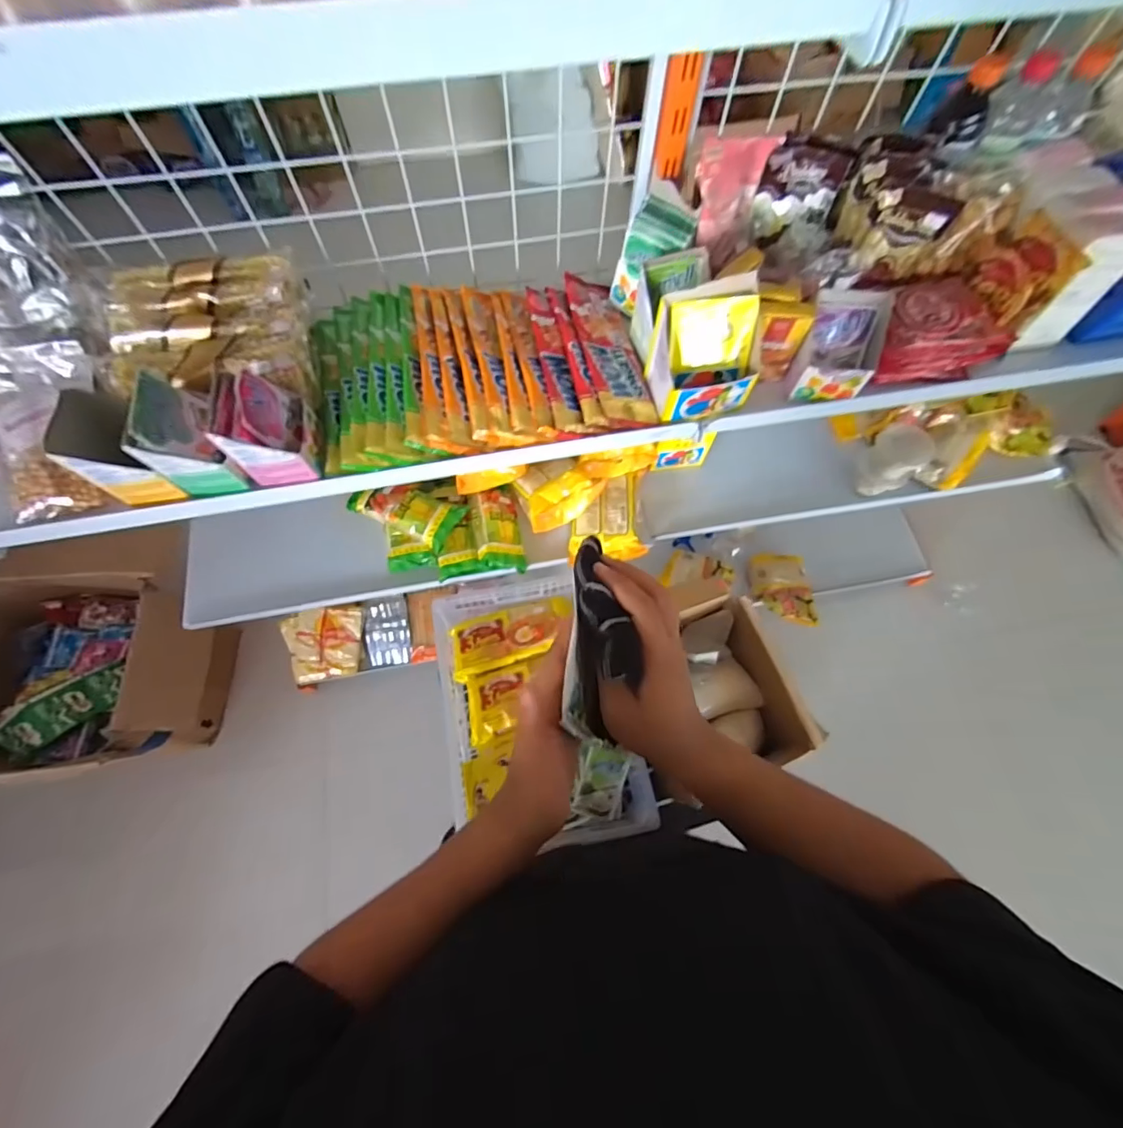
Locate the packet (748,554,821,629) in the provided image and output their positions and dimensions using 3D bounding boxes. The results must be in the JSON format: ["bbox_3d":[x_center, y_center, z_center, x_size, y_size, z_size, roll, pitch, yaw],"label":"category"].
[{"bbox_3d":[0.578,0.067,1.311,0.136,0.040,0.185,-3,71,3],"label":"packet"}]

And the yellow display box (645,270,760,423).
[{"bbox_3d":[0.173,-0.251,0.597,0.115,0.119,0.091,-14,69,-6],"label":"yellow display box"}]

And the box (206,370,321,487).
[{"bbox_3d":[-0.326,-0.152,0.561,0.074,0.094,0.084,-10,69,-5],"label":"box"}]

